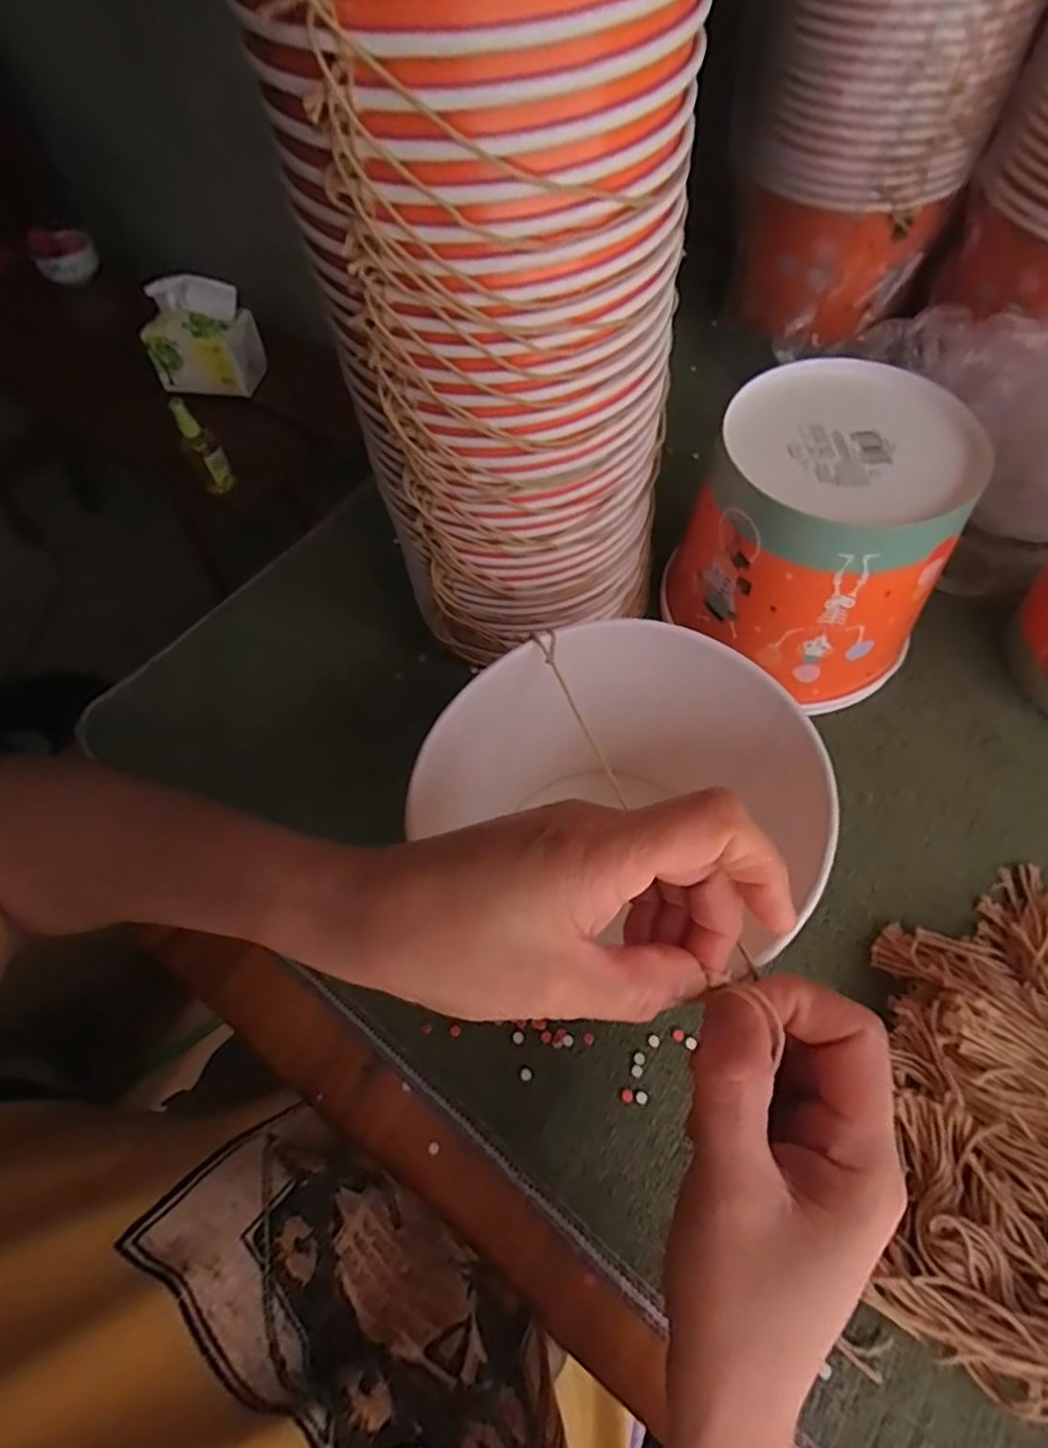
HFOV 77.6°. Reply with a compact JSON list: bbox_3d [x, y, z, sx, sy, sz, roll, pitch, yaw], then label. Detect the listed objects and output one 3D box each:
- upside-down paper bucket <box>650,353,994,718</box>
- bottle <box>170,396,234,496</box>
[{"bbox_3d":[0.173,-0.107,0.385,0.141,0.133,0.131,-2,61,3],"label":"upside-down paper bucket"},{"bbox_3d":[-0.422,-0.357,0.858,0.044,0.131,0.034,-33,64,-14],"label":"bottle"}]

